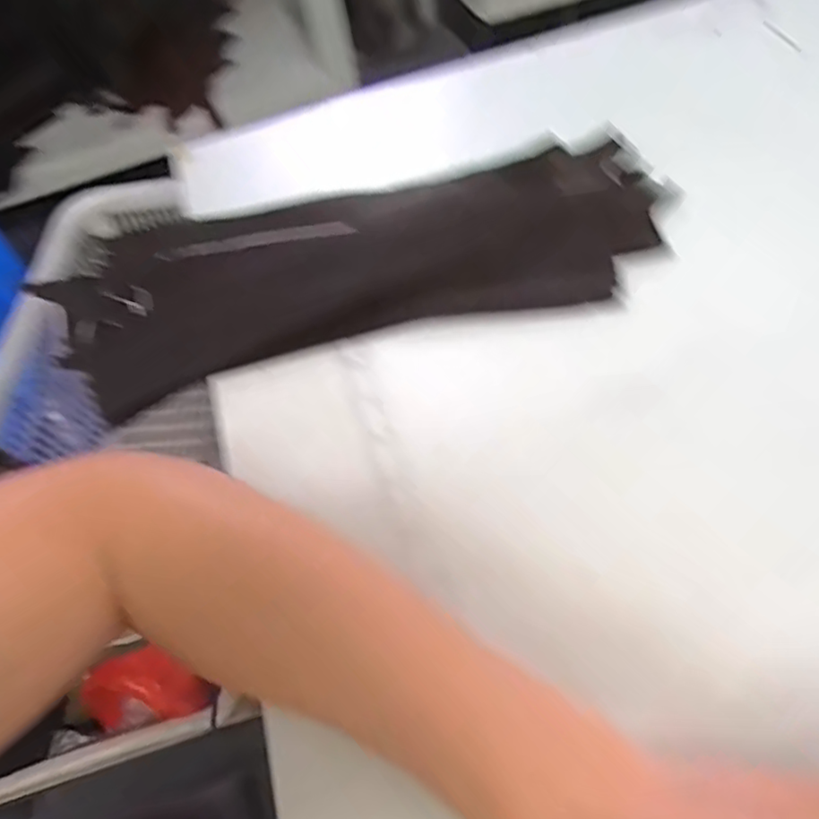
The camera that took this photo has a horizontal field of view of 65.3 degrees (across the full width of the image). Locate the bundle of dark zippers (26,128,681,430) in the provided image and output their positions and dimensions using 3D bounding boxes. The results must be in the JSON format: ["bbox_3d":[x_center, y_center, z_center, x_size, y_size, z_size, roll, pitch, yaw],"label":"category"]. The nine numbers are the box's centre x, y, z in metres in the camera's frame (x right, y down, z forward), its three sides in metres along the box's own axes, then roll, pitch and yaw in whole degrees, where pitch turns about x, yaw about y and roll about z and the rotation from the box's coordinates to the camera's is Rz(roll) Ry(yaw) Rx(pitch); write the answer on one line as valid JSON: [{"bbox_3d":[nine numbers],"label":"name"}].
[{"bbox_3d":[-0.022,-0.085,0.363,0.351,0.027,0.122,-16,56,-6],"label":"bundle of dark zippers"}]

